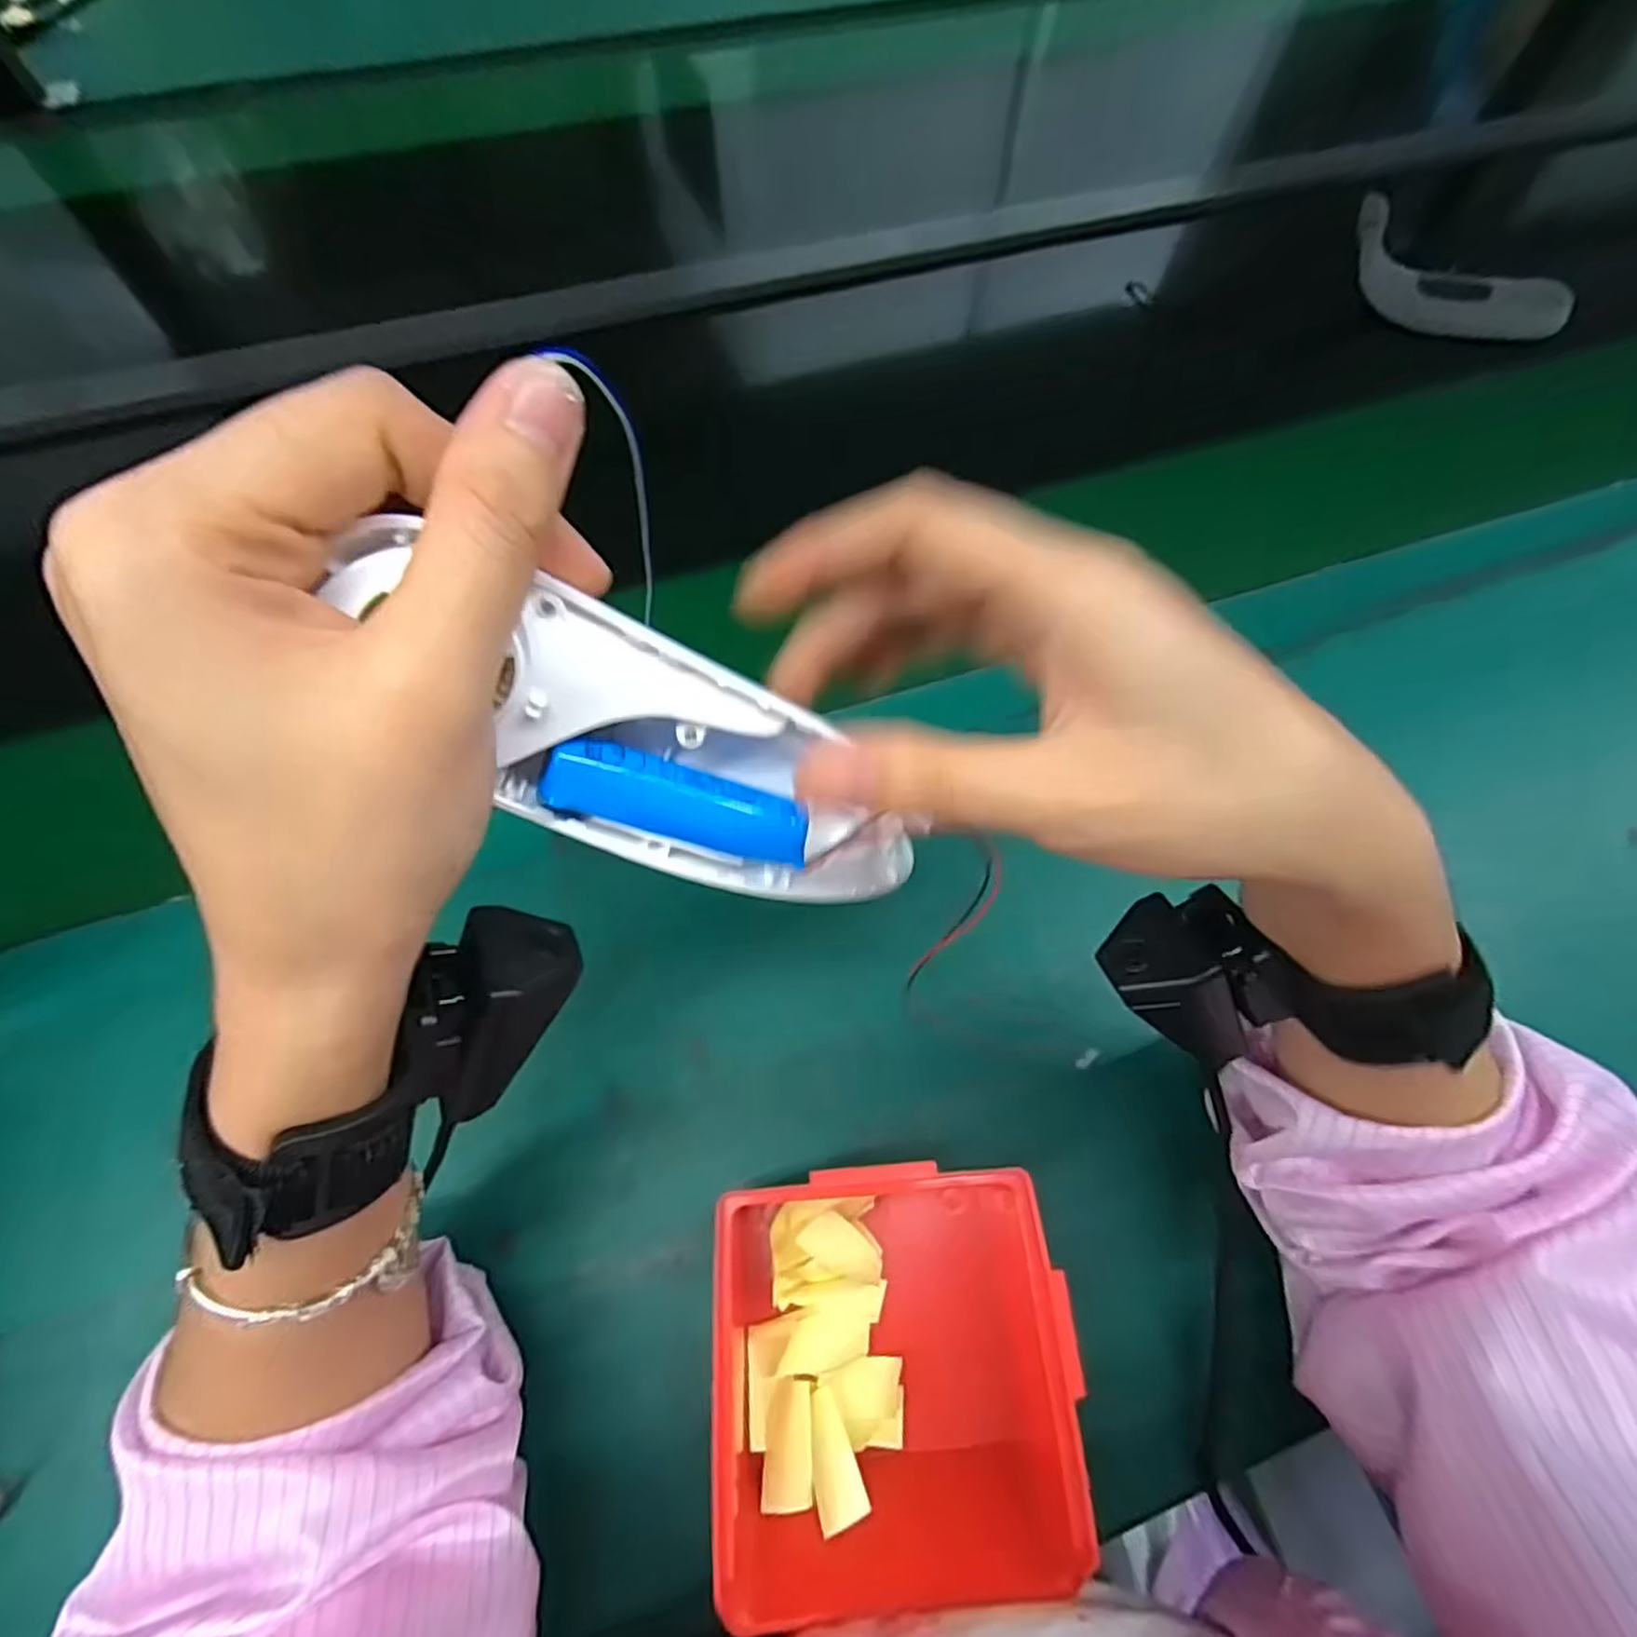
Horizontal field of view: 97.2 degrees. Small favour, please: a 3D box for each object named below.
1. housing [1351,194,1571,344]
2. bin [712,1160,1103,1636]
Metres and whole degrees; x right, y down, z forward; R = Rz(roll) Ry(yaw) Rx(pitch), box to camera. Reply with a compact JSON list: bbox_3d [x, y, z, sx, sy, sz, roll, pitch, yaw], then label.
[{"bbox_3d":[0.501,-0.427,0.572,0.173,0.067,0.034,31,70,11],"label":"housing"},{"bbox_3d":[0.026,0.210,0.281,0.124,0.075,0.133,-3,67,-3],"label":"bin"}]

